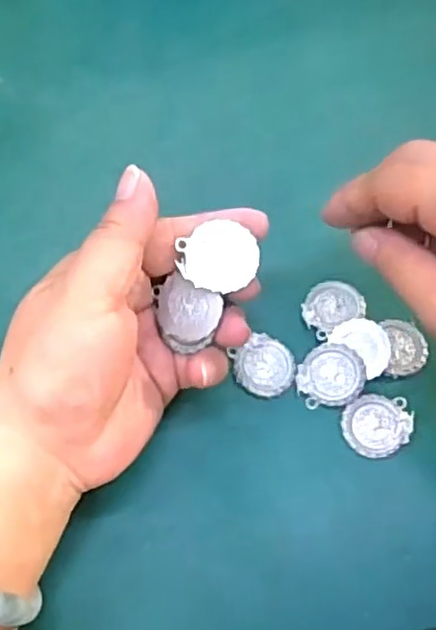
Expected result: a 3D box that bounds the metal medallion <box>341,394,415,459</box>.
[{"bbox_3d":[0.071,0.048,0.303,0.031,0.004,0.027,-19,70,-10],"label":"metal medallion"}]

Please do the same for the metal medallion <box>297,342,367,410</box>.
[{"bbox_3d":[0.052,0.027,0.309,0.030,0.006,0.028,-2,68,-4],"label":"metal medallion"}]

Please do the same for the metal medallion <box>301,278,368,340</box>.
[{"bbox_3d":[0.055,-0.005,0.324,0.030,0.005,0.025,-22,71,-12],"label":"metal medallion"}]

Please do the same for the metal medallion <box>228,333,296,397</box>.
[{"bbox_3d":[0.021,0.023,0.312,0.028,0.004,0.029,1,68,-3],"label":"metal medallion"}]

